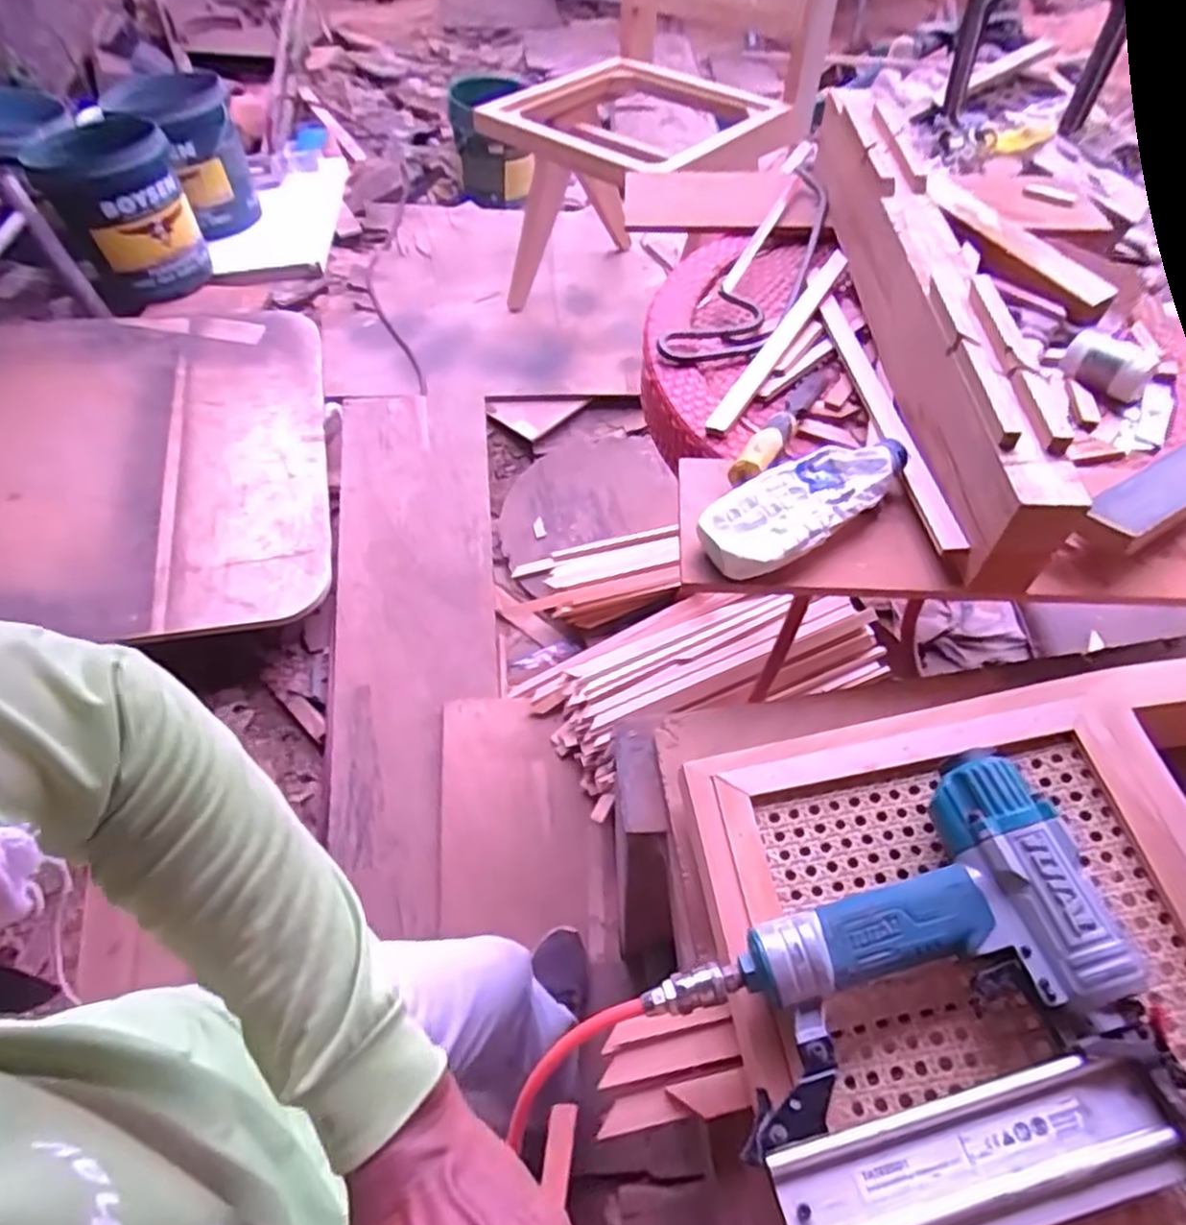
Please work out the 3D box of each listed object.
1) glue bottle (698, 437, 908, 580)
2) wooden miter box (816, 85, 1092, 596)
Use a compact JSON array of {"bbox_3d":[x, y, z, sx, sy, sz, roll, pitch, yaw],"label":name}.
[{"bbox_3d":[0.180,-0.092,0.622,0.199,0.044,0.075,-32,57,-20],"label":"glue bottle"},{"bbox_3d":[0.321,-0.330,0.757,0.070,0.116,0.711,0,52,3],"label":"wooden miter box"}]

